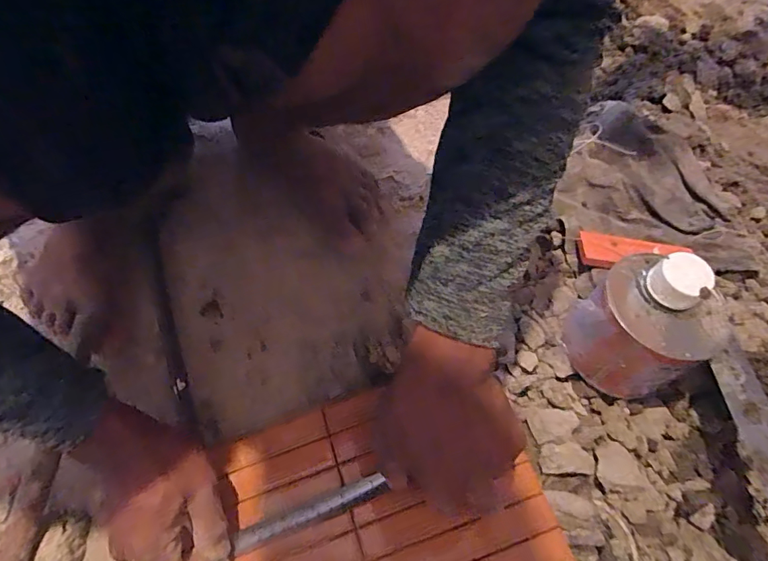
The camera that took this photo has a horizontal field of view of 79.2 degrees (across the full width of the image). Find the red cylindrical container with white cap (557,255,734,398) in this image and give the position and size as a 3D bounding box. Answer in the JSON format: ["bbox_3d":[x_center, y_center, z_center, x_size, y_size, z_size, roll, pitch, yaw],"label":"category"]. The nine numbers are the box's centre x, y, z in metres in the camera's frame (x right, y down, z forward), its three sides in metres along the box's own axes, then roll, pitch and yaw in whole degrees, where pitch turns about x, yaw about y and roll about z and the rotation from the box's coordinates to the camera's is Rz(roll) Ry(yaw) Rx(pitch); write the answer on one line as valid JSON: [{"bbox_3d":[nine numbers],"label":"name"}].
[{"bbox_3d":[0.220,0.041,0.407,0.087,0.120,0.095,0,64,0],"label":"red cylindrical container with white cap"}]

